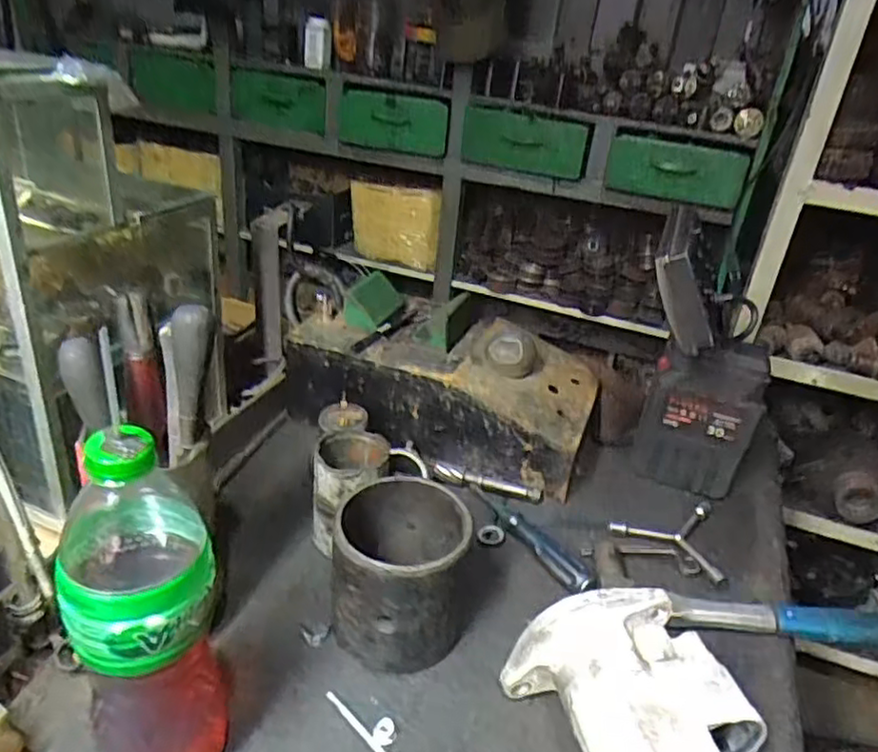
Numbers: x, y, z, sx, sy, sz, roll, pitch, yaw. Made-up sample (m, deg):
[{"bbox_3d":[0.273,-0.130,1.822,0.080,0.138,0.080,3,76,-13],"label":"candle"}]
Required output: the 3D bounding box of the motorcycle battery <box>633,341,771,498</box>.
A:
[{"bbox_3d":[0.283,0.051,0.732,0.114,0.175,0.053,21,33,23],"label":"motorcycle battery"}]

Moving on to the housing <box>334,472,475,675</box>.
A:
[{"bbox_3d":[-0.033,0.159,0.554,0.110,0.113,0.117,8,31,3],"label":"housing"}]

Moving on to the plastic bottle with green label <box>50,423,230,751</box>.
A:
[{"bbox_3d":[-0.166,0.147,0.395,0.070,0.273,0.083,1,30,-10],"label":"plastic bottle with green label"}]

